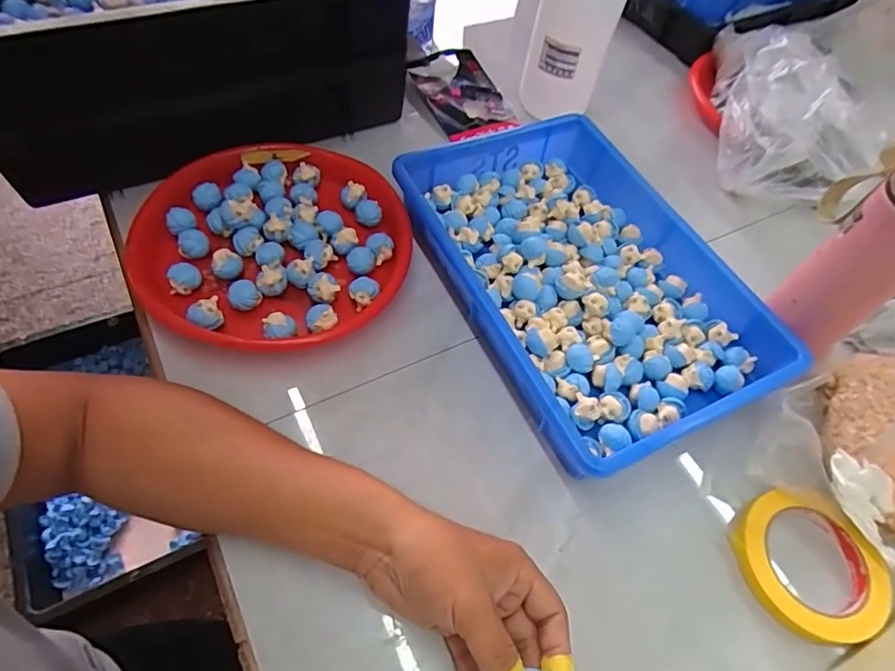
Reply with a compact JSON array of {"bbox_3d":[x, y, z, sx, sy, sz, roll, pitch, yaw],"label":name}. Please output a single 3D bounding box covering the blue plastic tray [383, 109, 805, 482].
[{"bbox_3d":[0.132,-0.065,0.530,0.247,0.054,0.366,-22,60,-16],"label":"blue plastic tray"}]

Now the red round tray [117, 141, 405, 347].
[{"bbox_3d":[-0.167,-0.088,0.530,0.246,0.059,0.242,1,57,-2],"label":"red round tray"}]

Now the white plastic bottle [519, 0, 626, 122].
[{"bbox_3d":[0.145,-0.352,0.644,0.083,0.207,0.072,-19,60,-14],"label":"white plastic bottle"}]

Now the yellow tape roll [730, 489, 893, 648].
[{"bbox_3d":[0.281,0.177,0.419,0.096,0.022,0.110,-27,62,-18],"label":"yellow tape roll"}]

